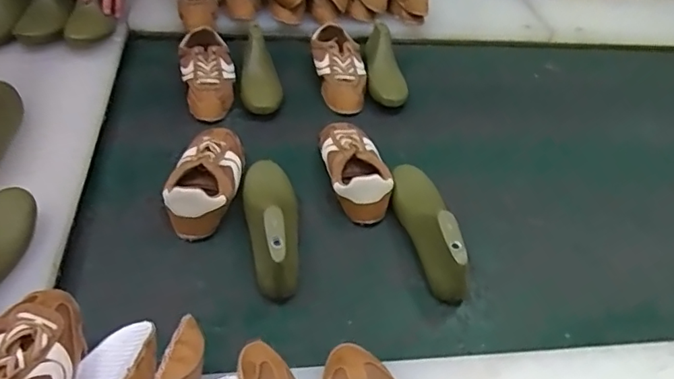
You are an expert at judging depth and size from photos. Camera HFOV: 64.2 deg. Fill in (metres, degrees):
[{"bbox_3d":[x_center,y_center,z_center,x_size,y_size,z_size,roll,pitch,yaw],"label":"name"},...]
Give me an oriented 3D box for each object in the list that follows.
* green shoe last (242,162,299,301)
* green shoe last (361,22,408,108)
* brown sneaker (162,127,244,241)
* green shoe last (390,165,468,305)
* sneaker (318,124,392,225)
[{"bbox_3d":[-0.106,0.041,0.806,0.070,0.096,0.248,-3,45,-11],"label":"green shoe last"},{"bbox_3d":[0.103,-0.279,1.172,0.090,0.074,0.252,3,45,-5],"label":"green shoe last"},{"bbox_3d":[-0.204,-0.027,0.872,0.095,0.069,0.236,10,45,3],"label":"brown sneaker"},{"bbox_3d":[0.128,0.050,0.818,0.071,0.118,0.237,-6,46,-13],"label":"green shoe last"},{"bbox_3d":[0.030,-0.047,0.929,0.105,0.071,0.232,-3,46,-11],"label":"sneaker"}]

